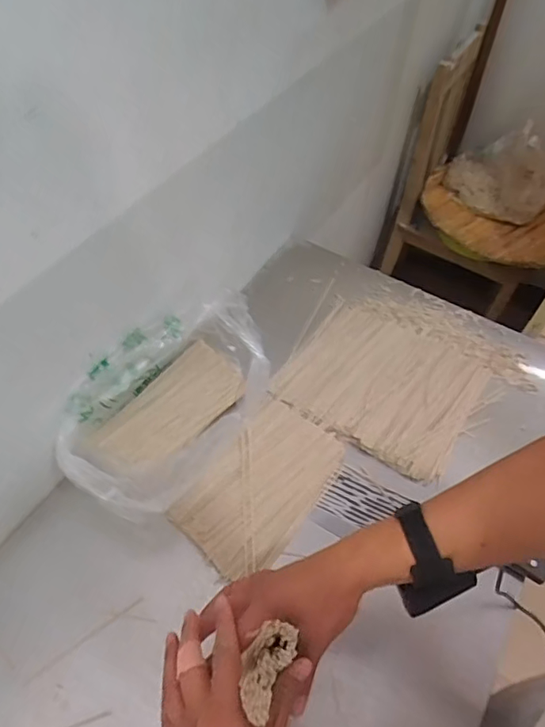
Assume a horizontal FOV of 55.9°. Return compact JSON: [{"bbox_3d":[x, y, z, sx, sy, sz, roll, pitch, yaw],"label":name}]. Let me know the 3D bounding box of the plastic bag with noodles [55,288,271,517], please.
[{"bbox_3d":[-0.138,0.056,0.721,0.171,0.134,0.326,26,56,15],"label":"plastic bag with noodles"}]

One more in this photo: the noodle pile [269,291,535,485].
[{"bbox_3d":[0.221,-0.001,0.852,0.330,0.026,0.349,28,57,16],"label":"noodle pile"}]

